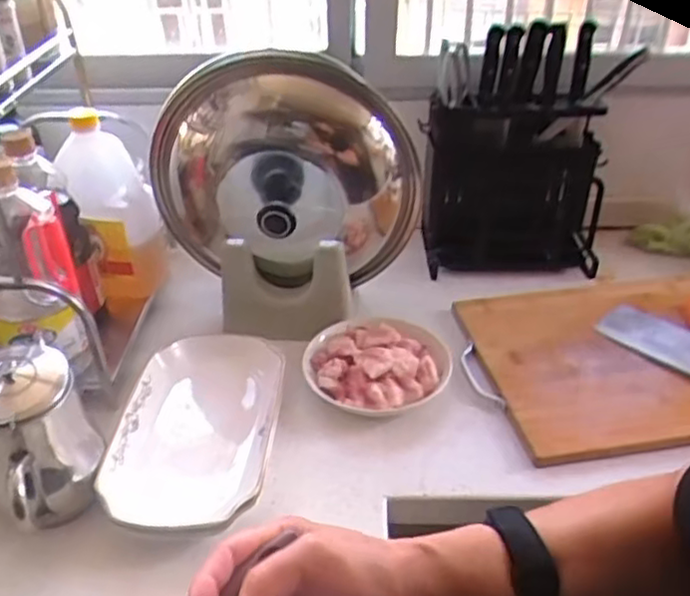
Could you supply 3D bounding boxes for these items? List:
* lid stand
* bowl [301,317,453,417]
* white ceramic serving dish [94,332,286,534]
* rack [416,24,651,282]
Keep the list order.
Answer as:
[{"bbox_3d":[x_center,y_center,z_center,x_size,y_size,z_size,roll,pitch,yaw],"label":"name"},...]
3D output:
[{"bbox_3d":[-0.078,-0.014,0.909,0.166,0.152,0.052,0,35,0],"label":"lid stand"},{"bbox_3d":[0.038,0.080,0.823,0.167,0.045,0.137,9,36,13],"label":"bowl"},{"bbox_3d":[-0.162,0.142,0.742,0.165,0.055,0.259,2,35,3],"label":"white ceramic serving dish"},{"bbox_3d":[0.243,-0.206,0.955,0.246,0.309,0.154,0,35,0],"label":"rack"}]

